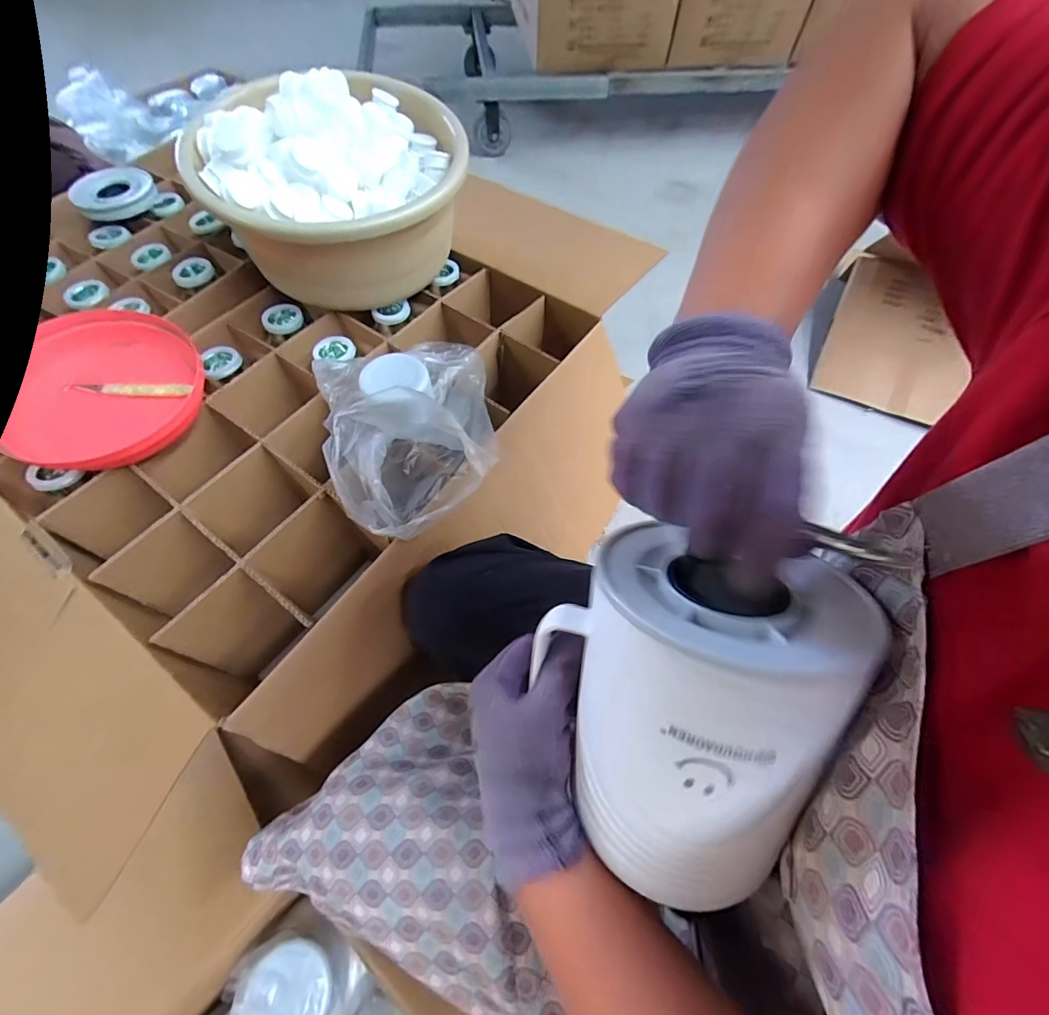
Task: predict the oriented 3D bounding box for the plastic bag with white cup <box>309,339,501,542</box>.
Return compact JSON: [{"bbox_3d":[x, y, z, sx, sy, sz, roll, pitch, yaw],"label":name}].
[{"bbox_3d":[-0.127,-0.097,0.543,0.209,0.111,0.280,-17,62,-10],"label":"plastic bag with white cup"}]

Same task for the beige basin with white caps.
[{"bbox_3d":[-0.260,-0.449,0.673,0.355,0.216,0.332,0,61,-1],"label":"beige basin with white caps"}]

